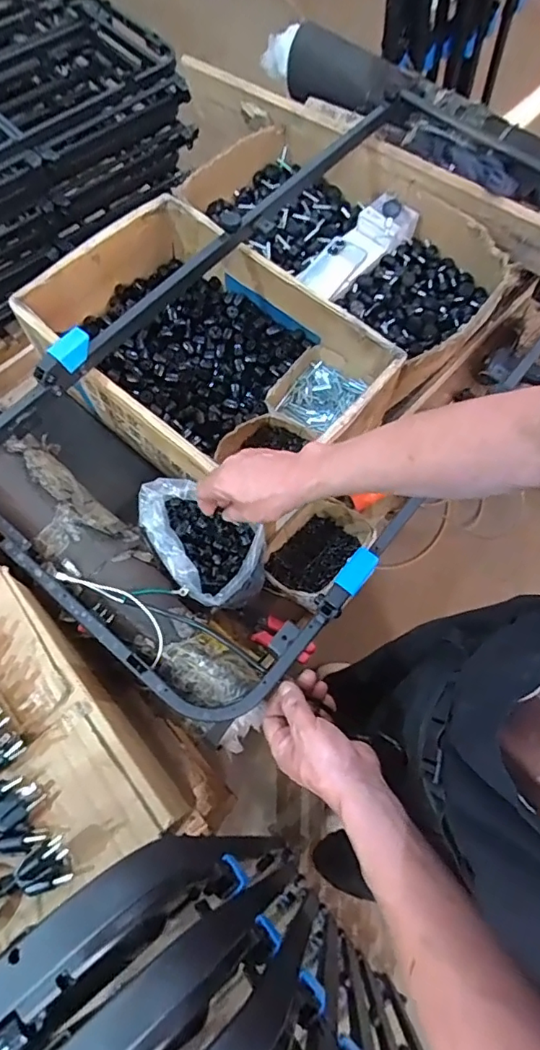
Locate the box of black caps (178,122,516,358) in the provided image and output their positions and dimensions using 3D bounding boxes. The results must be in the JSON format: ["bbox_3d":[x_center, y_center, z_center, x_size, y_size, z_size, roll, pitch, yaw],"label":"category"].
[{"bbox_3d":[0.124,-0.531,1.012,0.632,0.149,0.348,36,72,13],"label":"box of black caps"}]

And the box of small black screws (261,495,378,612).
[{"bbox_3d":[0.073,0.041,0.841,0.123,0.070,0.170,43,73,15],"label":"box of small black screws"}]

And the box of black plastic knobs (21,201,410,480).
[{"bbox_3d":[-0.105,-0.272,0.880,0.518,0.149,0.350,41,73,14],"label":"box of black plastic knobs"}]

